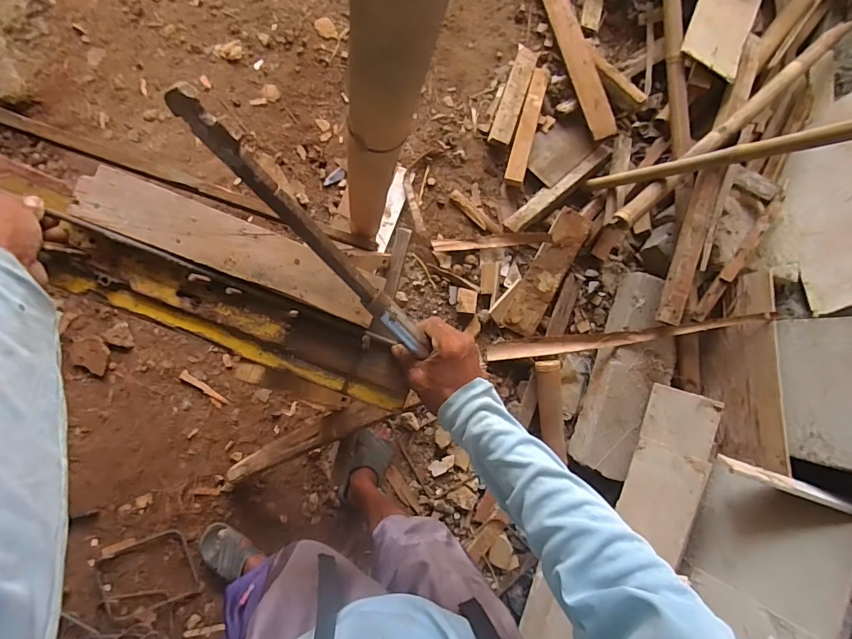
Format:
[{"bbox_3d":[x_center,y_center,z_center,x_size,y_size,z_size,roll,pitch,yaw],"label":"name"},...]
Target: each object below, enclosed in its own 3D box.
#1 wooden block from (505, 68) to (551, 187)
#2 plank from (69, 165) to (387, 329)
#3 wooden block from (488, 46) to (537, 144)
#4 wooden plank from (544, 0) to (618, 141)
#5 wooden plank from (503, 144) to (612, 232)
[{"bbox_3d":[0.309,-0.586,1.332,0.056,0.033,0.366,16,86,-5],"label":"wooden block"},{"bbox_3d":[-0.209,-0.081,0.483,0.328,0.015,0.060,21,85,-5],"label":"plank"},{"bbox_3d":[0.270,-0.684,1.350,0.067,0.020,0.322,17,84,15],"label":"wooden block"},{"bbox_3d":[0.446,-0.827,1.342,0.076,0.023,0.605,-17,82,9],"label":"wooden plank"},{"bbox_3d":[0.403,-0.396,1.331,0.399,0.044,0.056,-40,92,-6],"label":"wooden plank"}]

